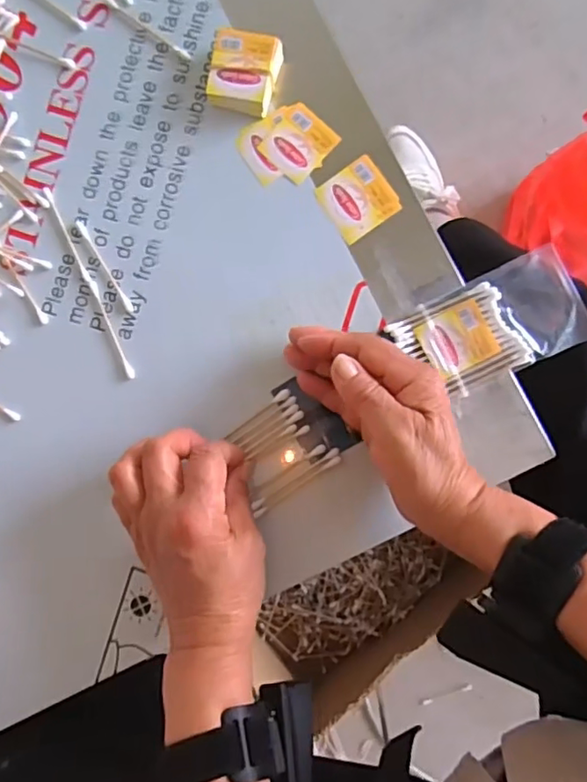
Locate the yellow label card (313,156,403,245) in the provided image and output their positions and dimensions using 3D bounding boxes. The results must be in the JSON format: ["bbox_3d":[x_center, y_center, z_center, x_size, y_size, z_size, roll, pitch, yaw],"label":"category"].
[{"bbox_3d":[0.045,-0.130,0.391,0.044,0.004,0.045,-34,87,1],"label":"yellow label card"}]

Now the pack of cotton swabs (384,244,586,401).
[{"bbox_3d":[0.131,-0.041,0.379,0.115,0.008,0.063,-26,87,2],"label":"pack of cotton swabs"}]

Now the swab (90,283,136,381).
[{"bbox_3d":[-0.126,-0.043,0.401,0.007,0.004,0.073,-24,87,2],"label":"swab"}]

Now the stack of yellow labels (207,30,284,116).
[{"bbox_3d":[-0.033,-0.213,0.389,0.043,0.022,0.046,13,89,3],"label":"stack of yellow labels"}]

